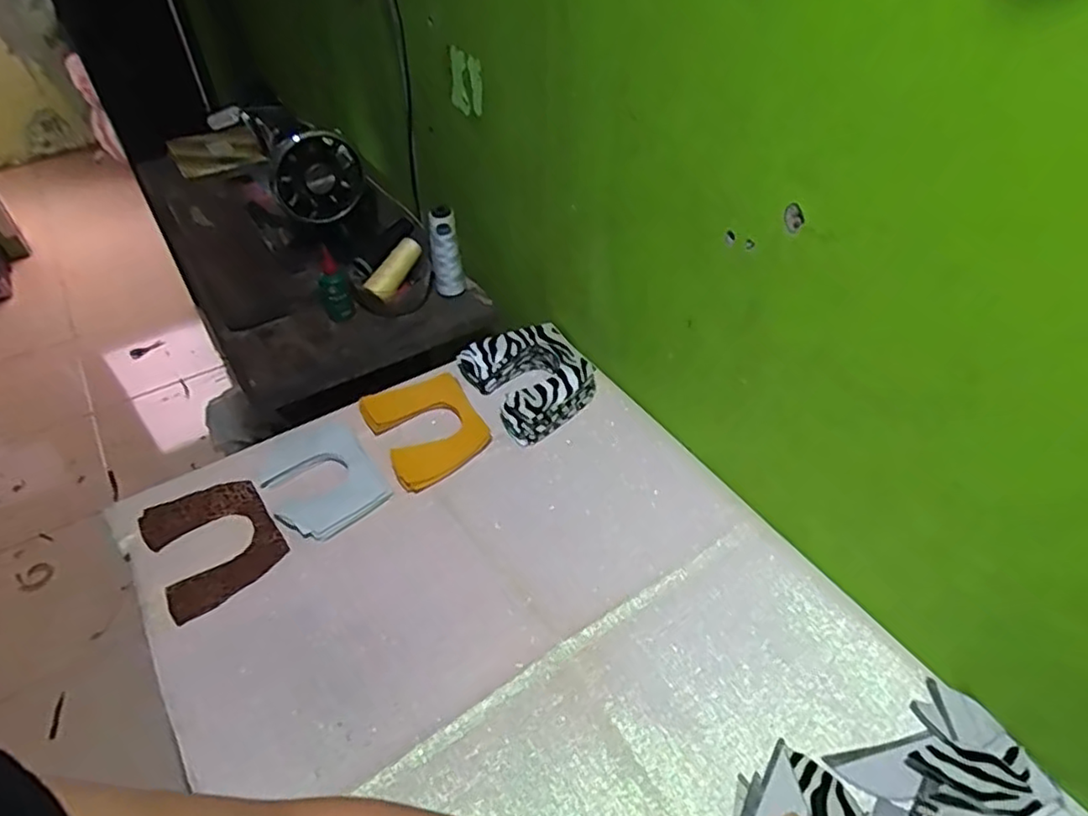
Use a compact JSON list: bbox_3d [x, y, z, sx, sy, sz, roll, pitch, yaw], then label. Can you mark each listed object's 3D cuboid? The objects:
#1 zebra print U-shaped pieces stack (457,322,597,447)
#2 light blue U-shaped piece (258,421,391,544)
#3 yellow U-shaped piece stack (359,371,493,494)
[{"bbox_3d":[-0.017,-0.044,0.865,0.141,0.049,0.161,-27,51,-24],"label":"zebra print U-shaped pieces stack"},{"bbox_3d":[-0.264,0.077,0.769,0.114,0.010,0.160,-28,51,-25],"label":"light blue U-shaped piece"},{"bbox_3d":[-0.146,0.021,0.821,0.124,0.018,0.153,-25,50,-23],"label":"yellow U-shaped piece stack"}]

